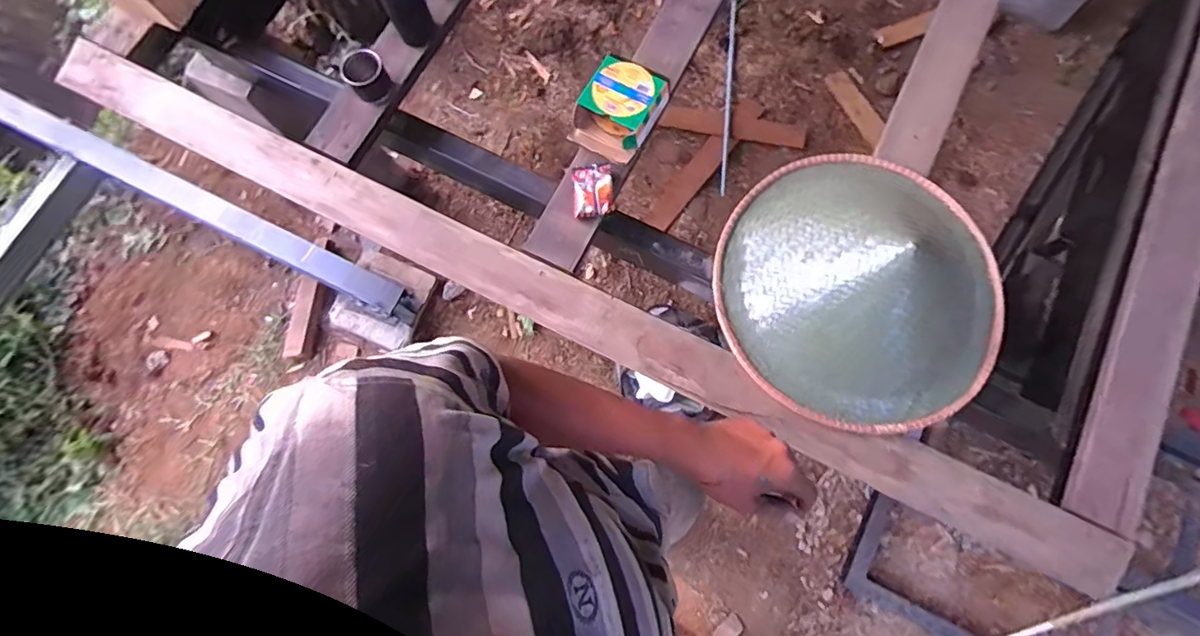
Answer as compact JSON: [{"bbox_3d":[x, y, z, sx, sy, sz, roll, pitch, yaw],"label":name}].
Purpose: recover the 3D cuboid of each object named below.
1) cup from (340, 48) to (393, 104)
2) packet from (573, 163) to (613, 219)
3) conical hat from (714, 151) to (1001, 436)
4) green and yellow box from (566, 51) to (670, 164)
[{"bbox_3d":[-0.379,-0.392,0.858,0.063,0.067,0.059,0,76,1],"label":"cup"},{"bbox_3d":[-0.011,-0.201,0.826,0.061,0.017,0.081,-3,76,0],"label":"packet"},{"bbox_3d":[0.382,-0.061,0.728,0.399,0.140,0.410,0,76,1],"label":"conical hat"},{"bbox_3d":[0.025,-0.340,0.846,0.128,0.050,0.152,32,79,8],"label":"green and yellow box"}]

